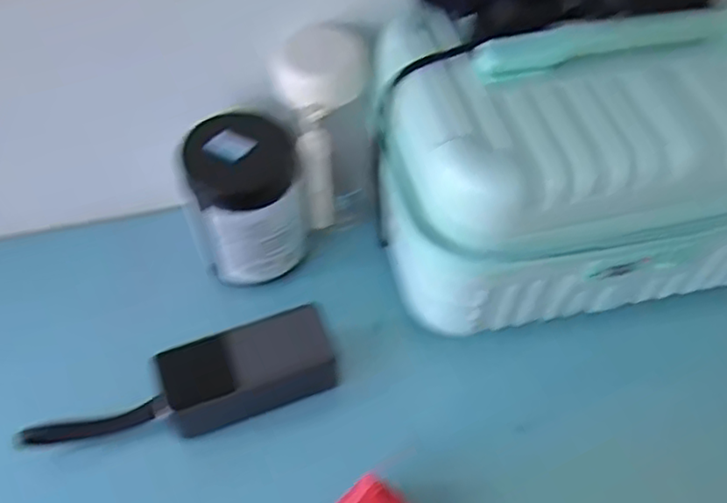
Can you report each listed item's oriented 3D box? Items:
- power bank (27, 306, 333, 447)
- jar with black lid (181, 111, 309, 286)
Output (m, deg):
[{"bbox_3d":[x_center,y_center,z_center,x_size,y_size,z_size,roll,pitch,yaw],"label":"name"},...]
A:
[{"bbox_3d":[-0.121,0.102,0.476,0.212,0.043,0.060,-18,55,-13],"label":"power bank"},{"bbox_3d":[-0.096,-0.043,0.539,0.092,0.108,0.088,-13,54,-9],"label":"jar with black lid"}]

